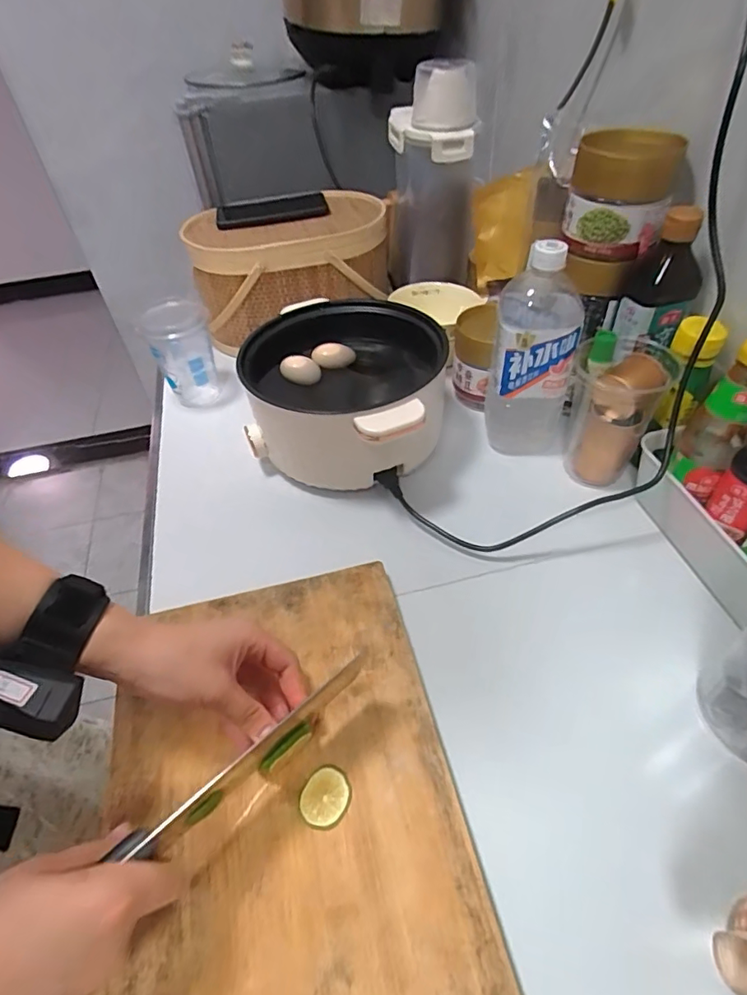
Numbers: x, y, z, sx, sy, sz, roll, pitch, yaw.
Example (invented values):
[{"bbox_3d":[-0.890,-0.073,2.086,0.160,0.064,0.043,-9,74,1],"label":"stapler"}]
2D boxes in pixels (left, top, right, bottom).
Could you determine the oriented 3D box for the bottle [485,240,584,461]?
[{"bbox_3d":[0.172,-0.153,0.559,0.088,0.217,0.084,2,48,6],"label":"bottle"}]

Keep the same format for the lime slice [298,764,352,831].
[{"bbox_3d":[-0.033,0.208,0.364,0.033,0.006,0.039,11,49,15],"label":"lime slice"}]

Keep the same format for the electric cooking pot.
[{"bbox_3d":[-0.031,-0.123,0.606,0.222,0.106,0.215,-2,47,2],"label":"electric cooking pot"}]

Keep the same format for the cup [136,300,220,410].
[{"bbox_3d":[-0.248,-0.189,0.694,0.075,0.123,0.078,-2,47,2],"label":"cup"}]

